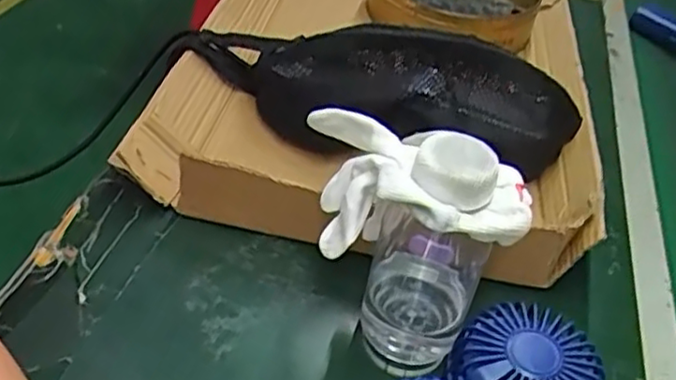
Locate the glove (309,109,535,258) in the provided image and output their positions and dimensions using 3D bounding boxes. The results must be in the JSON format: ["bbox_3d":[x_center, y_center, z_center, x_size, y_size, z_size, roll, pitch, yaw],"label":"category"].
[{"bbox_3d":[0.037,0.005,0.379,0.127,0.082,0.062,22,41,10],"label":"glove"}]

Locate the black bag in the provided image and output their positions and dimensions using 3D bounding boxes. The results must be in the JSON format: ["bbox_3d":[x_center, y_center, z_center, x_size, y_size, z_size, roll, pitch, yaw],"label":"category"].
[{"bbox_3d":[0.029,-0.091,0.572,0.345,0.103,0.121,19,41,10],"label":"black bag"}]

